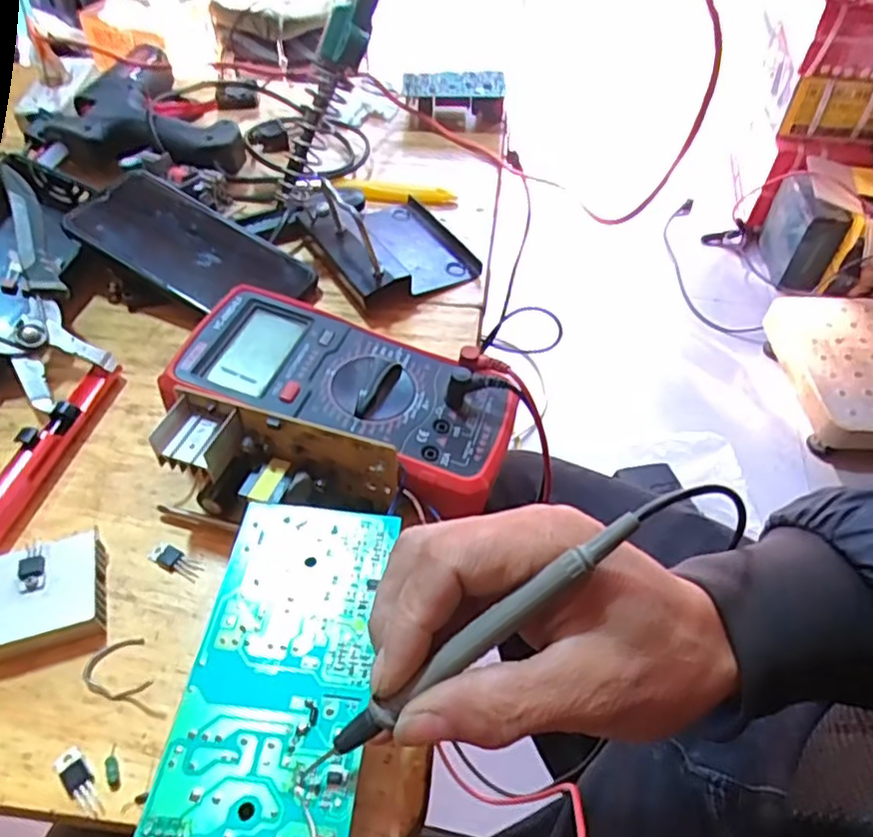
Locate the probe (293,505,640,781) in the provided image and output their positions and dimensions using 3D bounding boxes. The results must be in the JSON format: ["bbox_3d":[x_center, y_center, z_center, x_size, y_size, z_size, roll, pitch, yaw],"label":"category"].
[{"bbox_3d":[0.008,0.080,0.220,0.149,0.013,0.008,-39,56,5],"label":"probe"}]

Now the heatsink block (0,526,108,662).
[{"bbox_3d":[-0.186,0.082,0.304,0.054,0.018,0.048,-11,51,-10],"label":"heatsink block"}]

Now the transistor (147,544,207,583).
[{"bbox_3d":[-0.132,0.071,0.327,0.030,0.005,0.010,21,53,16],"label":"transistor"}]

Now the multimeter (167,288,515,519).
[{"bbox_3d":[-0.046,-0.009,0.360,0.181,0.053,0.090,15,51,11],"label":"multimeter"}]

